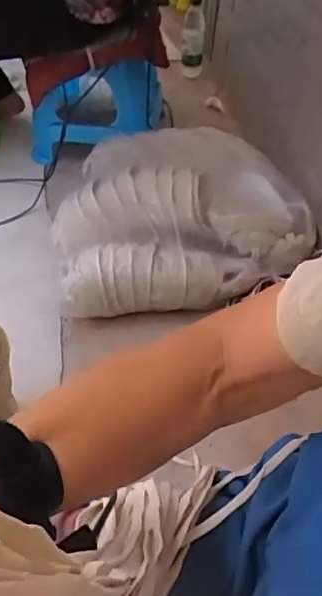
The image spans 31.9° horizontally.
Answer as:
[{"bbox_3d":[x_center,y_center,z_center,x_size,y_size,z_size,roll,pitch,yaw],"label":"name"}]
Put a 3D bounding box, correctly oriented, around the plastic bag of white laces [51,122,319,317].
[{"bbox_3d":[0.037,-0.188,1.163,0.507,0.156,0.448,-5,48,-8],"label":"plastic bag of white laces"}]

